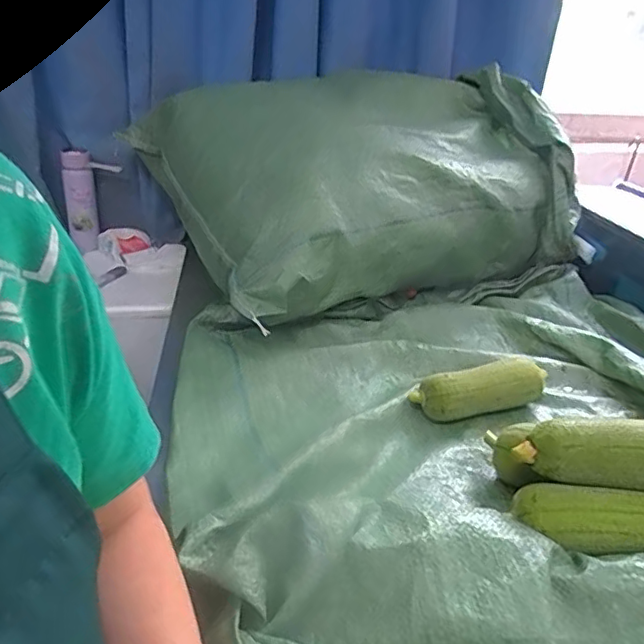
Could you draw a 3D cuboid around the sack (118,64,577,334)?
[{"bbox_3d":[0.021,-0.289,1.117,0.670,0.311,0.697,-15,32,-30],"label":"sack"}]

